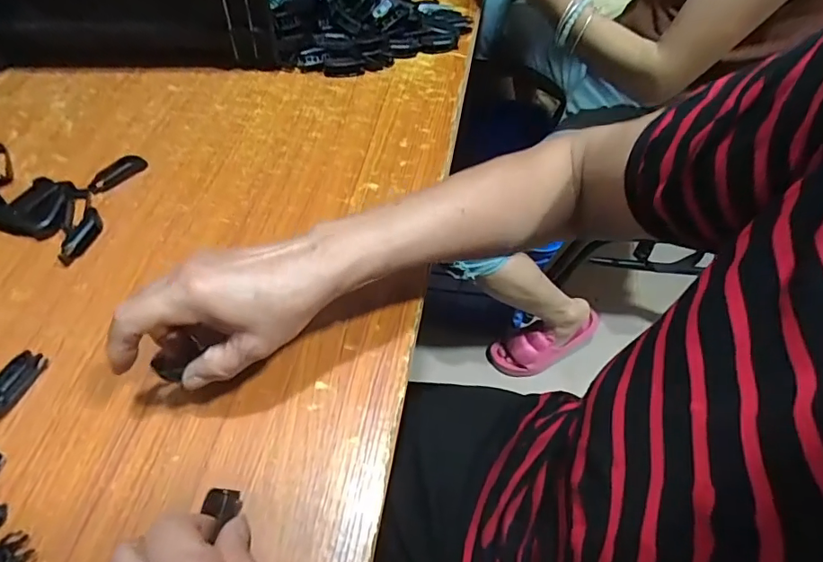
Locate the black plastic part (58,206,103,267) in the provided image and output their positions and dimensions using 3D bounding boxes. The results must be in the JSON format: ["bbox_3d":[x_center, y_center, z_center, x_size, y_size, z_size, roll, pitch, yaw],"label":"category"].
[{"bbox_3d":[-0.290,-0.039,0.438,0.019,0.013,0.054,15,56,5],"label":"black plastic part"}]

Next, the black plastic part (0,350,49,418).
[{"bbox_3d":[-0.284,0.073,0.356,0.017,0.017,0.050,20,56,8],"label":"black plastic part"}]

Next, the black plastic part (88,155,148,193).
[{"bbox_3d":[-0.287,-0.105,0.488,0.022,0.009,0.057,36,60,18],"label":"black plastic part"}]

